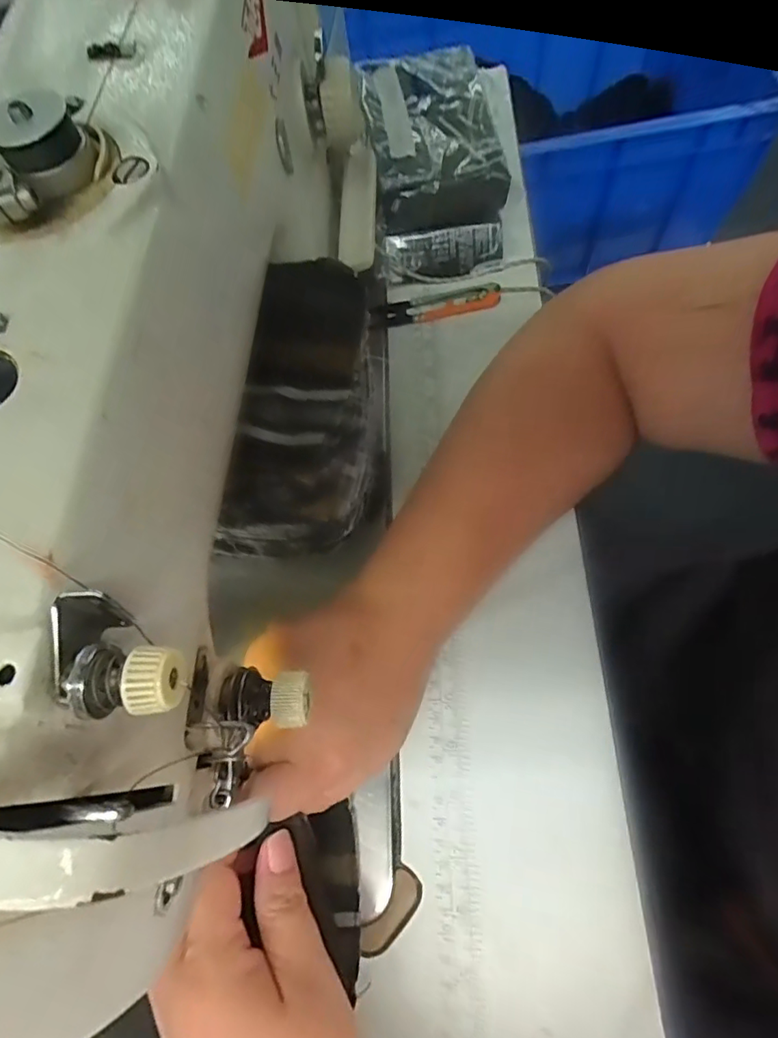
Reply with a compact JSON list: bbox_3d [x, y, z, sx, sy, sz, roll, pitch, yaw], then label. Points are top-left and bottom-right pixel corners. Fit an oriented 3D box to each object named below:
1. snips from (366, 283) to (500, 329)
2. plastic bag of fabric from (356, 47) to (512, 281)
[{"bbox_3d":[0.033,-0.160,0.402,0.097,0.015,0.022,-8,66,3],"label":"snips"},{"bbox_3d":[0.030,-0.267,0.404,0.093,0.081,0.147,-8,67,4],"label":"plastic bag of fabric"}]

